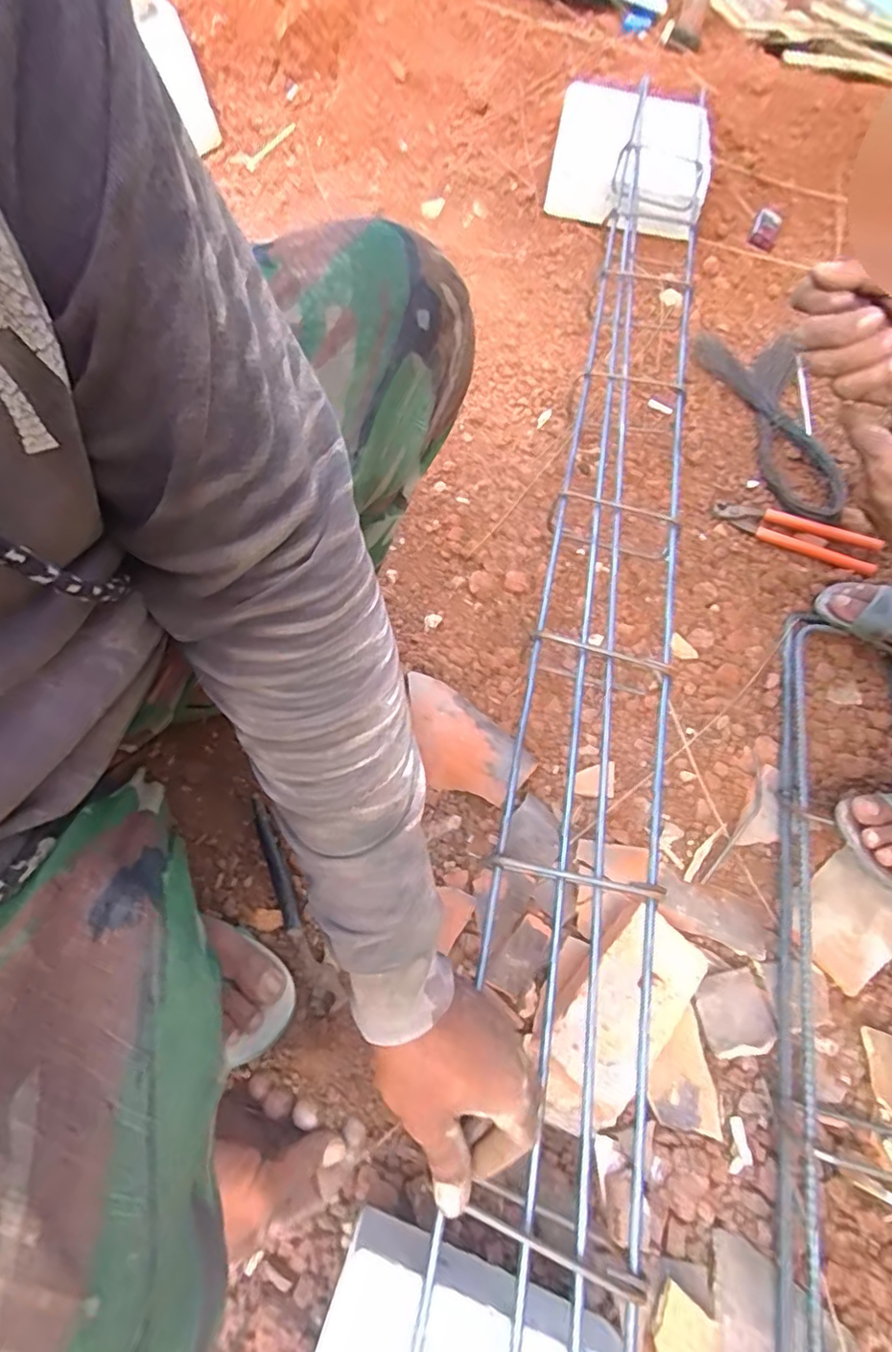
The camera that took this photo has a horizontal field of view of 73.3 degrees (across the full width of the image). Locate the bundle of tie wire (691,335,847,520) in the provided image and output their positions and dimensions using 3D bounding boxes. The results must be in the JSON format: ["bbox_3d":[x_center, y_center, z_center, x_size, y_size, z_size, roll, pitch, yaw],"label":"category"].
[{"bbox_3d":[0.507,-0.419,0.948,0.177,0.030,0.438,4,60,-2],"label":"bundle of tie wire"}]

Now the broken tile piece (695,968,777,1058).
[{"bbox_3d":[0.266,0.311,0.553,0.064,0.007,0.063,-9,61,-9],"label":"broken tile piece"}]

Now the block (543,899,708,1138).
[{"bbox_3d":[0.145,0.295,0.529,0.093,0.052,0.186,41,65,18],"label":"block"}]

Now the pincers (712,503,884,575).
[{"bbox_3d":[0.491,-0.205,0.843,0.218,0.017,0.062,27,62,11],"label":"pincers"}]

